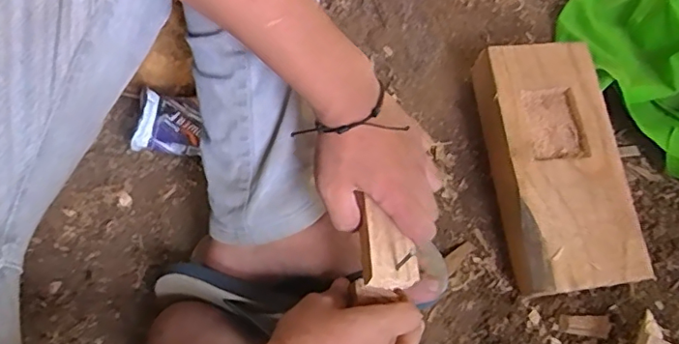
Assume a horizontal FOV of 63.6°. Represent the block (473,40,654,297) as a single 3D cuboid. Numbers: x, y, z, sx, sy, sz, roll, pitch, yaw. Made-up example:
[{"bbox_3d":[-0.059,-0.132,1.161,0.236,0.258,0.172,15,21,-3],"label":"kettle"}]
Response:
[{"bbox_3d":[0.224,-0.008,0.578,0.131,0.067,0.264,-5,66,-4],"label":"block"}]

